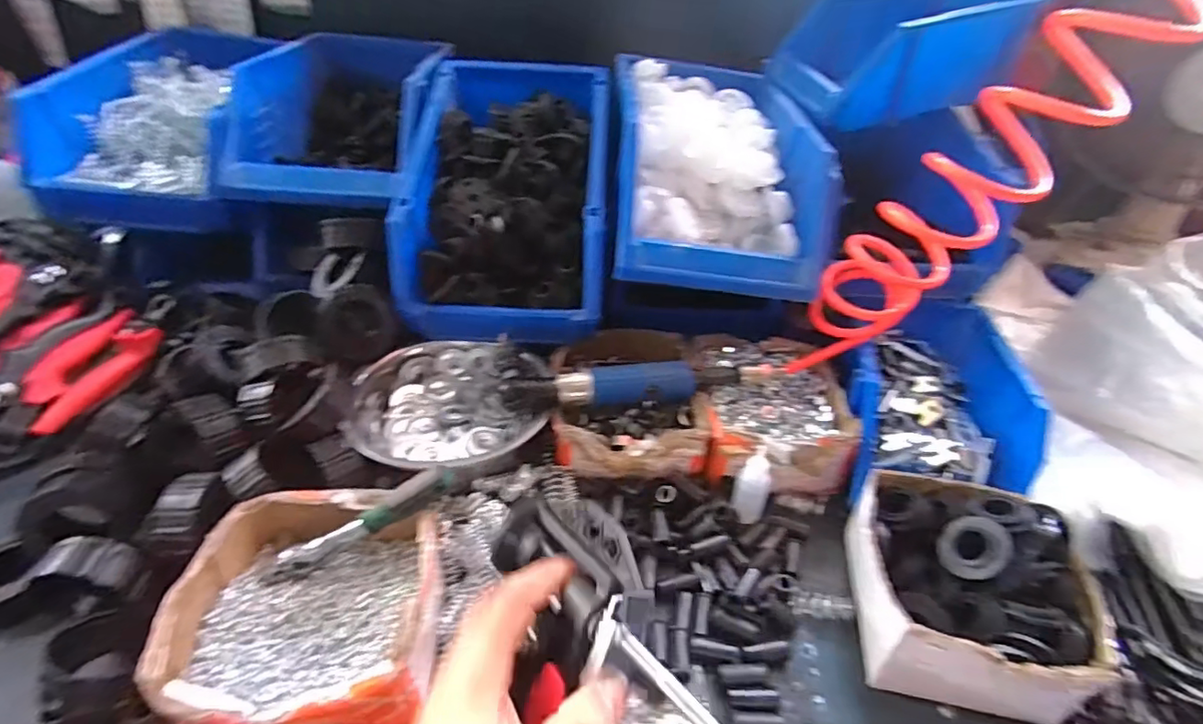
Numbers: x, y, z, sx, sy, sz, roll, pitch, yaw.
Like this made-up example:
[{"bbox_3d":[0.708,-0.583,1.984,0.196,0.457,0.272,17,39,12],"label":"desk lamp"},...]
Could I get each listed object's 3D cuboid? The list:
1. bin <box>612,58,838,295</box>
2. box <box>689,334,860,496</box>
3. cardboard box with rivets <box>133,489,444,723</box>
[{"bbox_3d":[0.116,-0.215,0.635,0.214,0.135,0.326,1,36,-5],"label":"bin"},{"bbox_3d":[0.158,0.046,0.573,0.141,0.069,0.180,5,36,1],"label":"box"},{"bbox_3d":[-0.192,0.163,0.389,0.151,0.061,0.160,0,36,-5],"label":"cardboard box with rivets"}]

